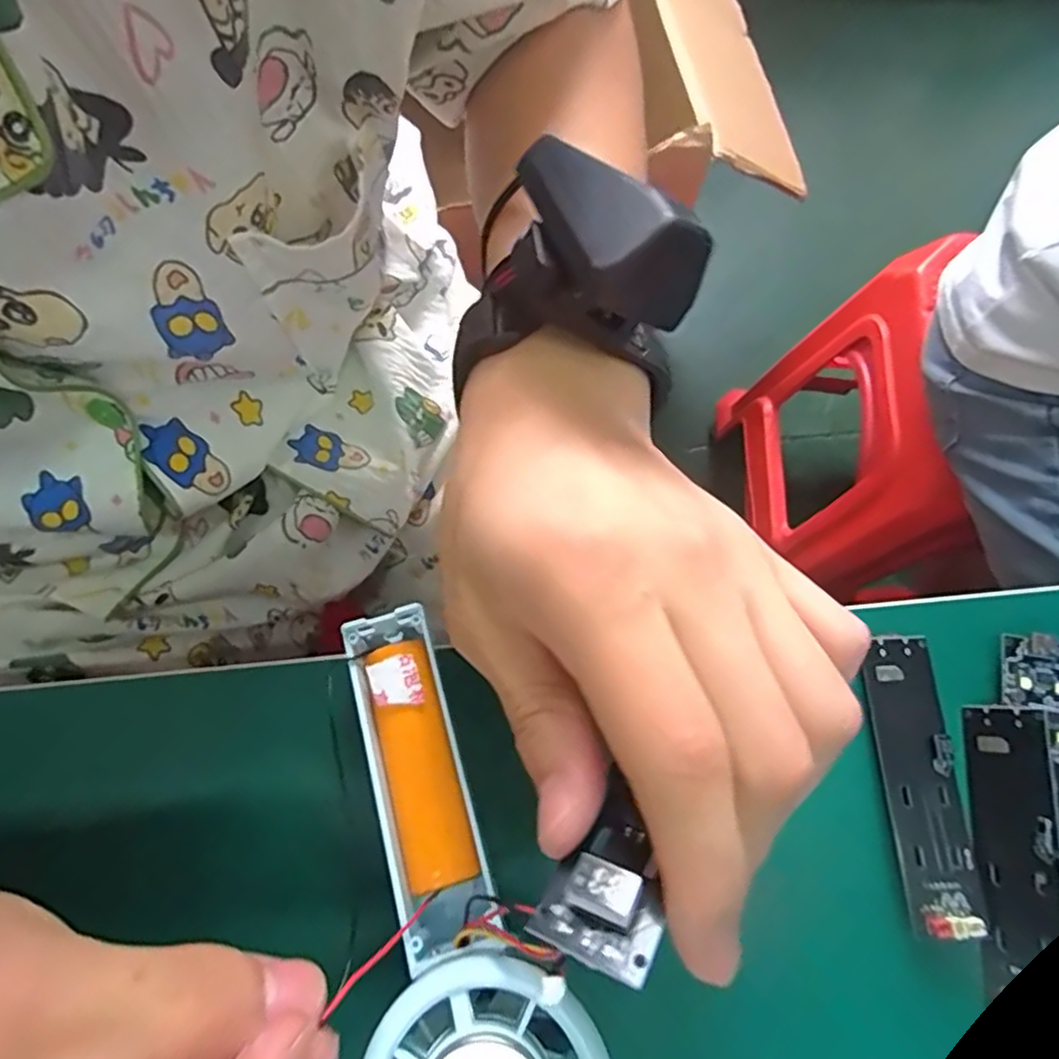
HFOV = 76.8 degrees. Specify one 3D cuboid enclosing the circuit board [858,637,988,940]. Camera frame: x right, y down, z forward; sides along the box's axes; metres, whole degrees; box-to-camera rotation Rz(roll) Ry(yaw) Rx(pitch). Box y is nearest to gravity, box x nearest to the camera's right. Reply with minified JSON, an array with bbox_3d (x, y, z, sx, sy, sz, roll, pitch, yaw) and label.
[{"bbox_3d":[0.127,0.080,0.217,0.022,0.009,0.089,-3,73,-2],"label":"circuit board"}]

